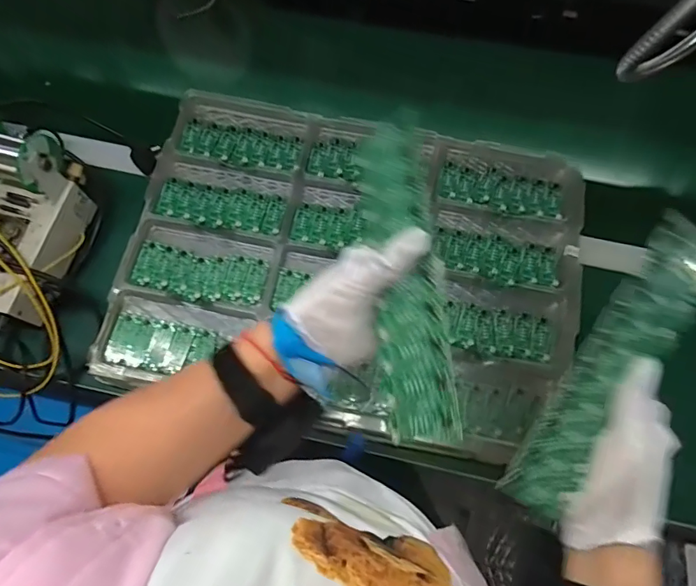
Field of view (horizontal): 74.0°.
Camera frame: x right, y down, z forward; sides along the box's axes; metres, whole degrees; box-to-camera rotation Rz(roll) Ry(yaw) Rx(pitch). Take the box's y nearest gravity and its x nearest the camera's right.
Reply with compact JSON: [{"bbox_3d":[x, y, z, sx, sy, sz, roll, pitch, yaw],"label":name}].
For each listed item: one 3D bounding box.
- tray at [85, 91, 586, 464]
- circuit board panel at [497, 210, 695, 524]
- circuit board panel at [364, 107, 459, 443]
[{"bbox_3d":[0.007,-0.049,0.580,0.538,0.030,0.395,11,72,3],"label":"tray"},{"bbox_3d":[0.187,0.054,0.323,0.055,0.009,0.224,34,88,-5],"label":"circuit board panel"},{"bbox_3d":[0.037,-0.018,0.321,0.056,0.009,0.230,-18,69,40],"label":"circuit board panel"}]

